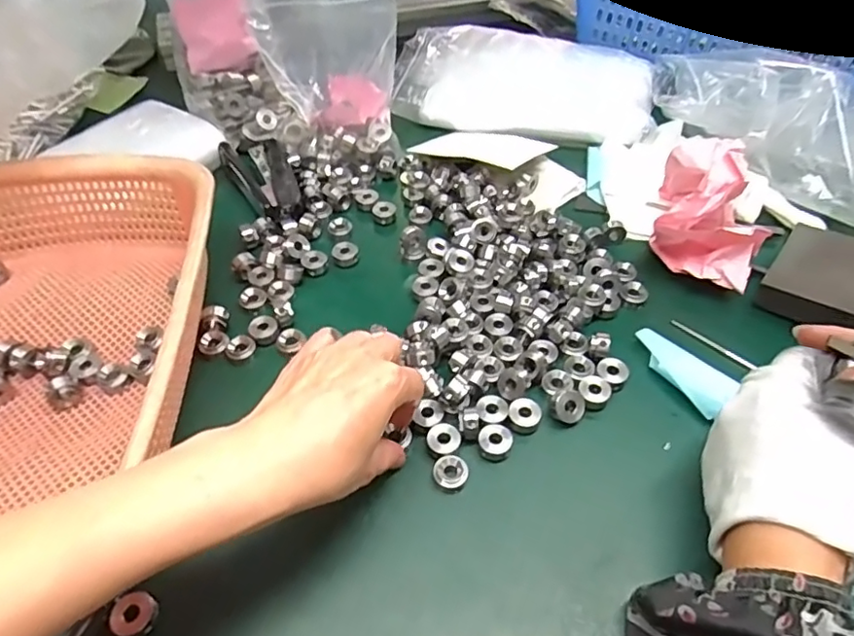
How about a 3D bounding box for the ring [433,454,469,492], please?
[{"bbox_3d":[0.013,0.088,0.330,0.019,0.011,0.017,32,59,26],"label":"ring"}]

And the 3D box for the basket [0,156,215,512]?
[{"bbox_3d":[-0.245,0.020,0.352,0.218,0.079,0.292,-5,50,-1],"label":"basket"}]

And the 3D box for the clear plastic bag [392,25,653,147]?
[{"bbox_3d":[0.099,-0.237,0.581,0.246,0.038,0.133,14,52,15],"label":"clear plastic bag"}]

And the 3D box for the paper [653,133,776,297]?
[{"bbox_3d":[0.203,-0.076,0.420,0.070,0.062,0.094,15,53,15],"label":"paper"}]

